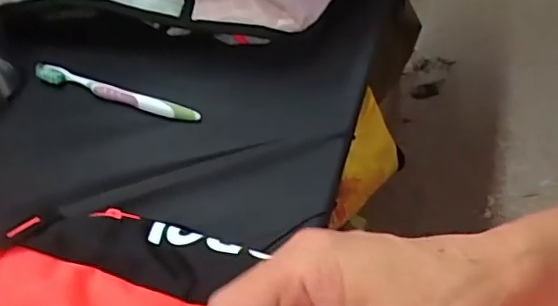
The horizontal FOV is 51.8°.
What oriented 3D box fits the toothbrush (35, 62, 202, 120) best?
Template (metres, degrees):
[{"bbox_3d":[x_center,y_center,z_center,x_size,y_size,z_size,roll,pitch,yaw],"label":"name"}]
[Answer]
[{"bbox_3d":[-0.160,-0.059,0.556,0.187,0.020,0.013,16,50,21],"label":"toothbrush"}]

